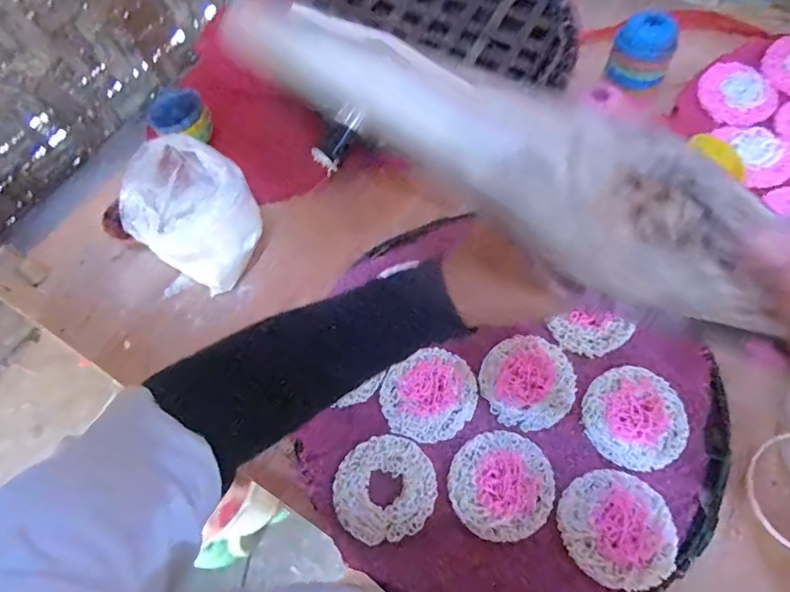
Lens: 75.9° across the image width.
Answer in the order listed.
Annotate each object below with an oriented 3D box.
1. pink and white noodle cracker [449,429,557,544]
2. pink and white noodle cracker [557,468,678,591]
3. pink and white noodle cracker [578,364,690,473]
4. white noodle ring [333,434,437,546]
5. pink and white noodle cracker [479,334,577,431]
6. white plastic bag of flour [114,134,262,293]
[{"bbox_3d":[0.084,0.148,0.397,0.077,0.004,0.080,-3,63,5],"label":"pink and white noodle cracker"},{"bbox_3d":[0.165,0.172,0.378,0.080,0.014,0.077,-3,63,5],"label":"pink and white noodle cracker"},{"bbox_3d":[0.195,0.098,0.410,0.076,0.007,0.081,-3,63,5],"label":"pink and white noodle cracker"},{"bbox_3d":[-0.008,0.152,0.403,0.078,0.006,0.077,-3,63,5],"label":"white noodle ring"},{"bbox_3d":[0.113,0.071,0.430,0.076,0.004,0.077,-3,63,5],"label":"pink and white noodle cracker"},{"bbox_3d":[-0.194,-0.076,0.494,0.099,0.102,0.115,16,68,13],"label":"white plastic bag of flour"}]

